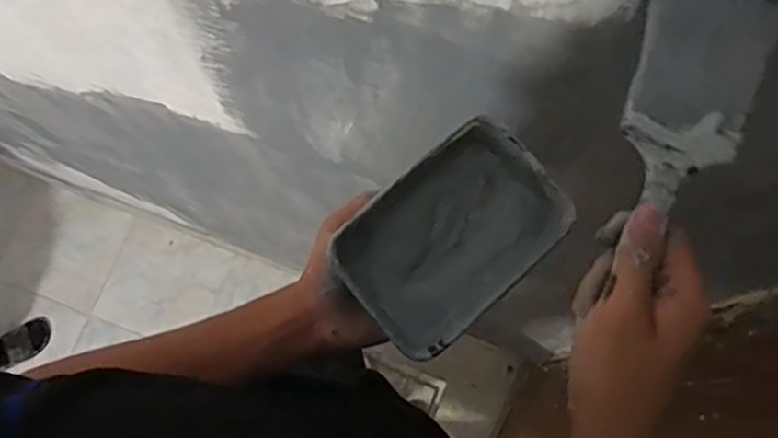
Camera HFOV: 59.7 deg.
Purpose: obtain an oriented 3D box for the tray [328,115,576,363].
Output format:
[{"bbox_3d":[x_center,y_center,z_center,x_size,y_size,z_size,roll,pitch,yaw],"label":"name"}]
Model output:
[{"bbox_3d":[0.049,0.014,0.521,0.168,0.043,0.117,-42,79,-9],"label":"tray"}]

